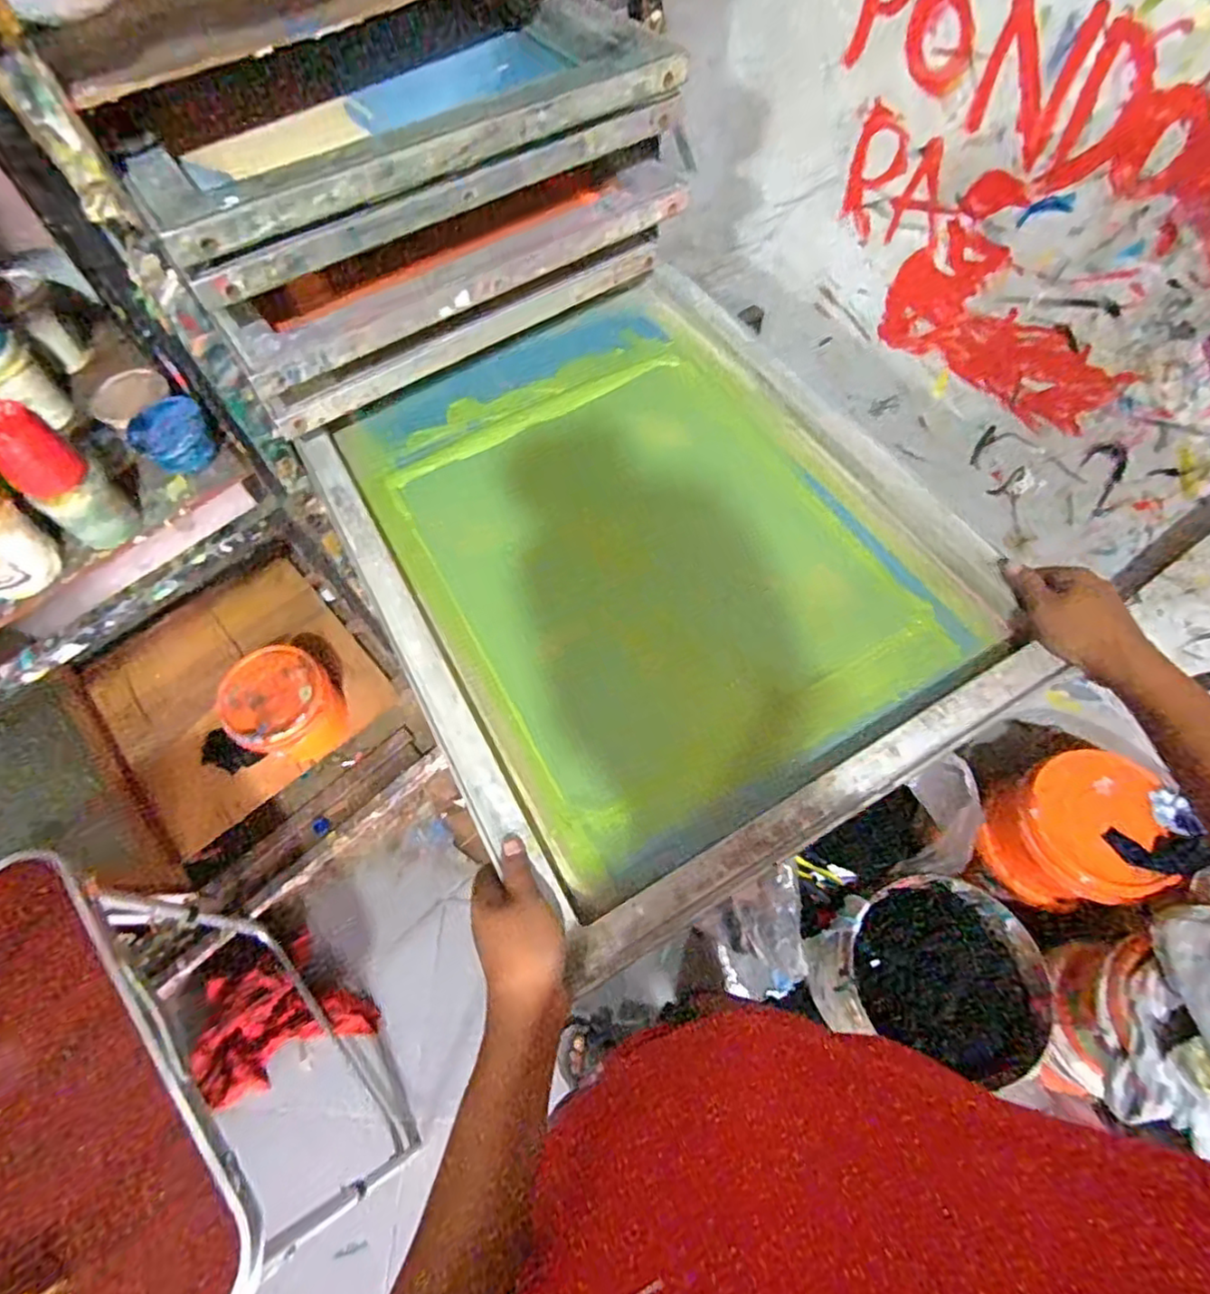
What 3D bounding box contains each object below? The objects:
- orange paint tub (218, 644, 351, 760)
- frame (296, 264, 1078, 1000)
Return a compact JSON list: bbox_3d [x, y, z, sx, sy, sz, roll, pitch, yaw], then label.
[{"bbox_3d":[-0.692,0.138,1.399,0.219,0.215,0.189,-41,67,-18],"label":"orange paint tub"},{"bbox_3d":[0.047,-0.091,0.615,0.494,0.054,0.578,-28,64,-12],"label":"frame"}]

